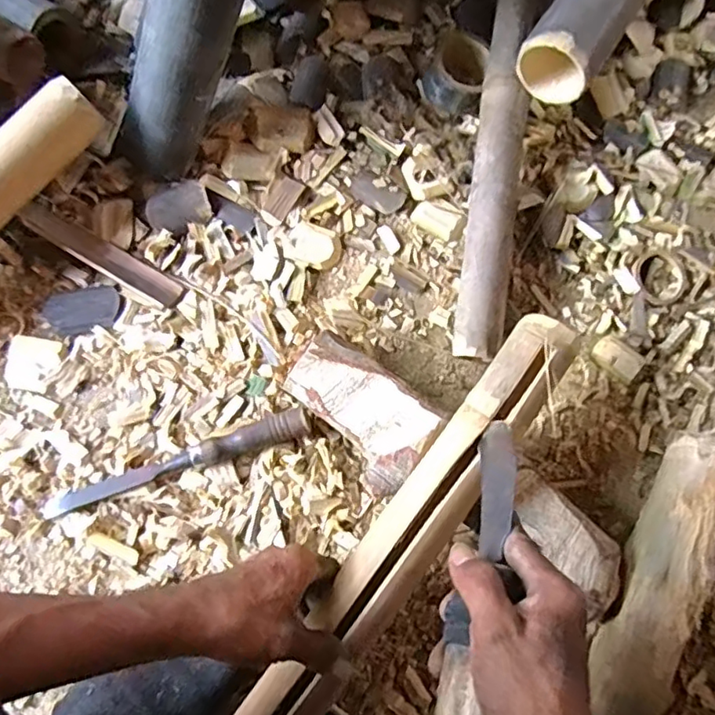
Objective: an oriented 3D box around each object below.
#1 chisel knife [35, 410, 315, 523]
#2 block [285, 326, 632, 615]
[{"bbox_3d":[-0.163,0.095,0.531,0.244,0.025,0.026,-17,78,-6],"label":"chisel knife"},{"bbox_3d":[0.079,0.106,0.524,0.330,0.057,0.088,35,78,6],"label":"block"}]

